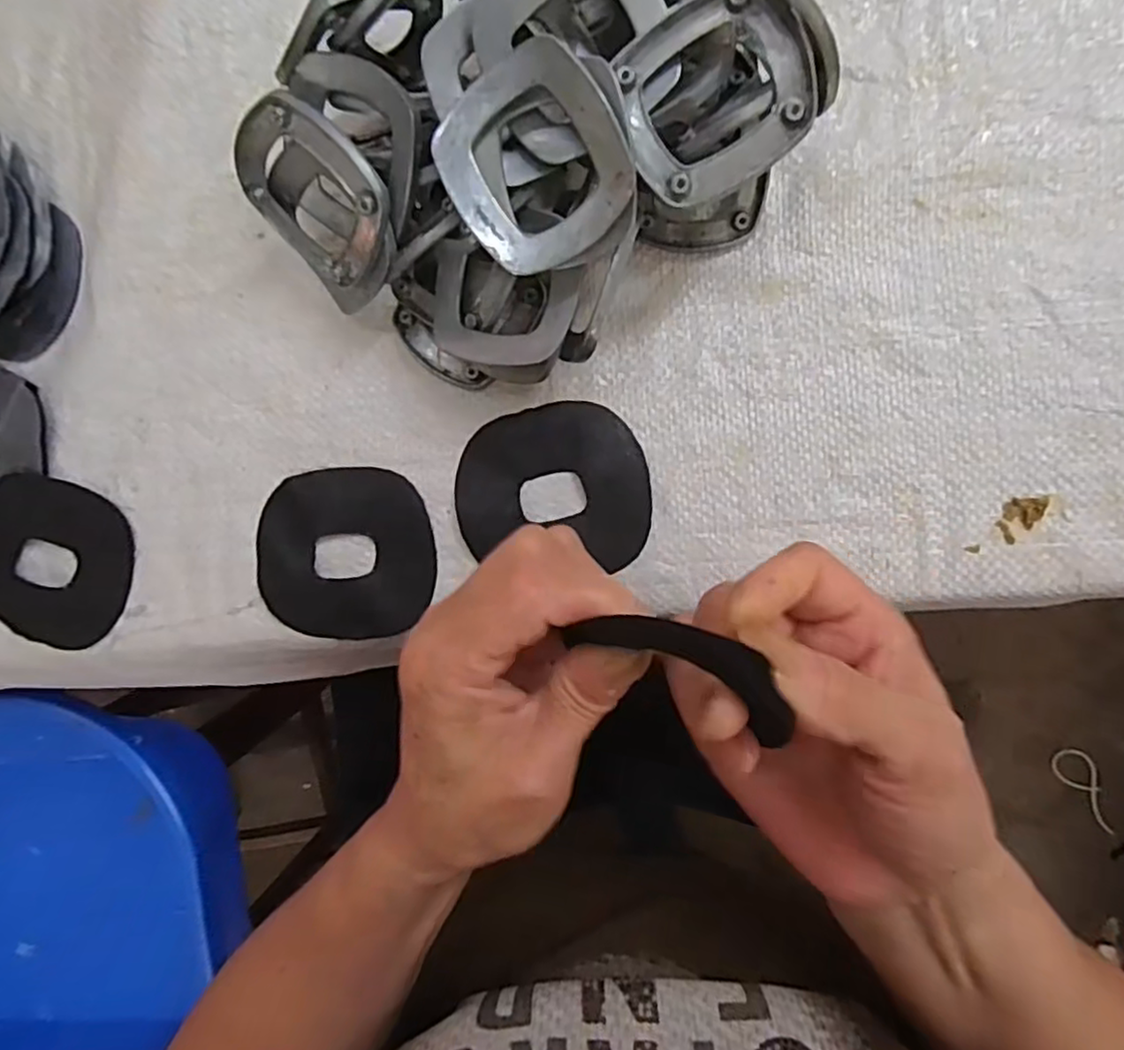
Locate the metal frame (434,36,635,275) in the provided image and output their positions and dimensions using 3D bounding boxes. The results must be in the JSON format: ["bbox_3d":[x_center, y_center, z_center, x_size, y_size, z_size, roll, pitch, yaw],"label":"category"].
[{"bbox_3d":[-0.011,-0.120,0.219,0.056,0.022,0.065,-30,90,8],"label":"metal frame"}]

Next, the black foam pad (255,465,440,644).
[{"bbox_3d":[-0.097,0.013,0.301,0.079,0.004,0.075,-6,92,8],"label":"black foam pad"}]

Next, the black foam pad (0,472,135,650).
[{"bbox_3d":[-0.242,0.018,0.318,0.079,0.008,0.075,17,95,7],"label":"black foam pad"}]

